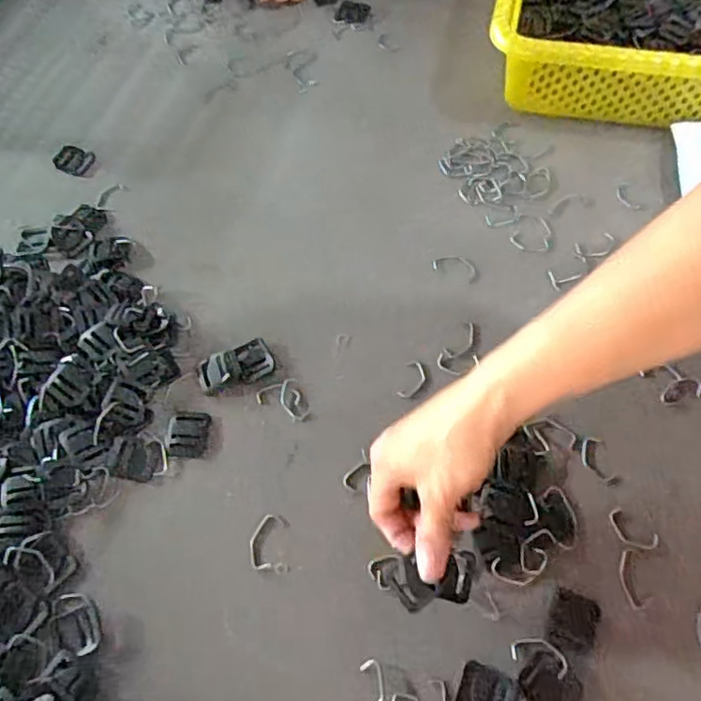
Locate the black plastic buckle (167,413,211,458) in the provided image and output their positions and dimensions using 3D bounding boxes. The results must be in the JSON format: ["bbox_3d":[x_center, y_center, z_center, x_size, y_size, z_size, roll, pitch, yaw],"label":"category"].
[{"bbox_3d":[-0.122,0.063,0.463,0.029,0.004,0.034,-1,62,2],"label":"black plastic buckle"}]

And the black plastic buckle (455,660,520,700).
[{"bbox_3d":[0.083,0.209,0.372,0.036,0.004,0.030,20,65,13],"label":"black plastic buckle"}]

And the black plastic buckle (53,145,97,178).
[{"bbox_3d":[-0.269,-0.186,0.601,0.045,0.006,0.030,22,65,14],"label":"black plastic buckle"}]

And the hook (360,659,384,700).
[{"bbox_3d":[0.012,0.211,0.380,0.017,0.004,0.036,8,63,7],"label":"hook"}]

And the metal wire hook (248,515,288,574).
[{"bbox_3d":[-0.058,0.133,0.424,0.024,0.004,0.041,-7,62,-1],"label":"metal wire hook"}]

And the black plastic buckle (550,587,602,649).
[{"bbox_3d":[0.142,0.172,0.391,0.028,0.004,0.033,23,65,14],"label":"black plastic buckle"}]

